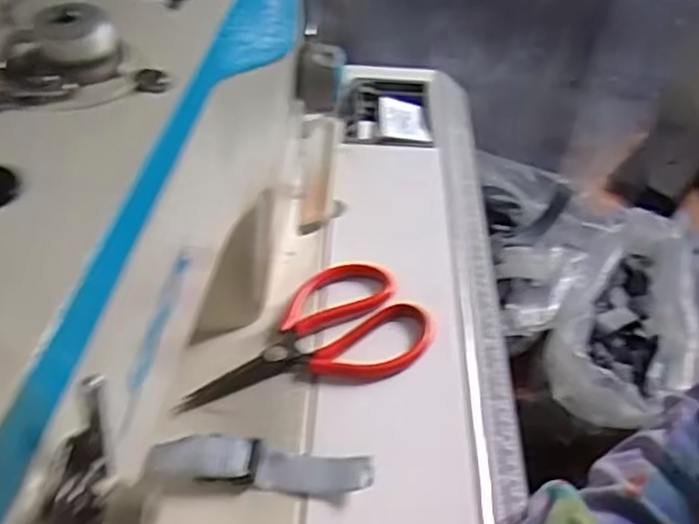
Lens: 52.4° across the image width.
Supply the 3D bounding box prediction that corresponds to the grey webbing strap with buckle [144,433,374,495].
[{"bbox_3d":[-0.048,0.110,0.386,0.118,0.013,0.026,3,43,0],"label":"grey webbing strap with buckle"}]

